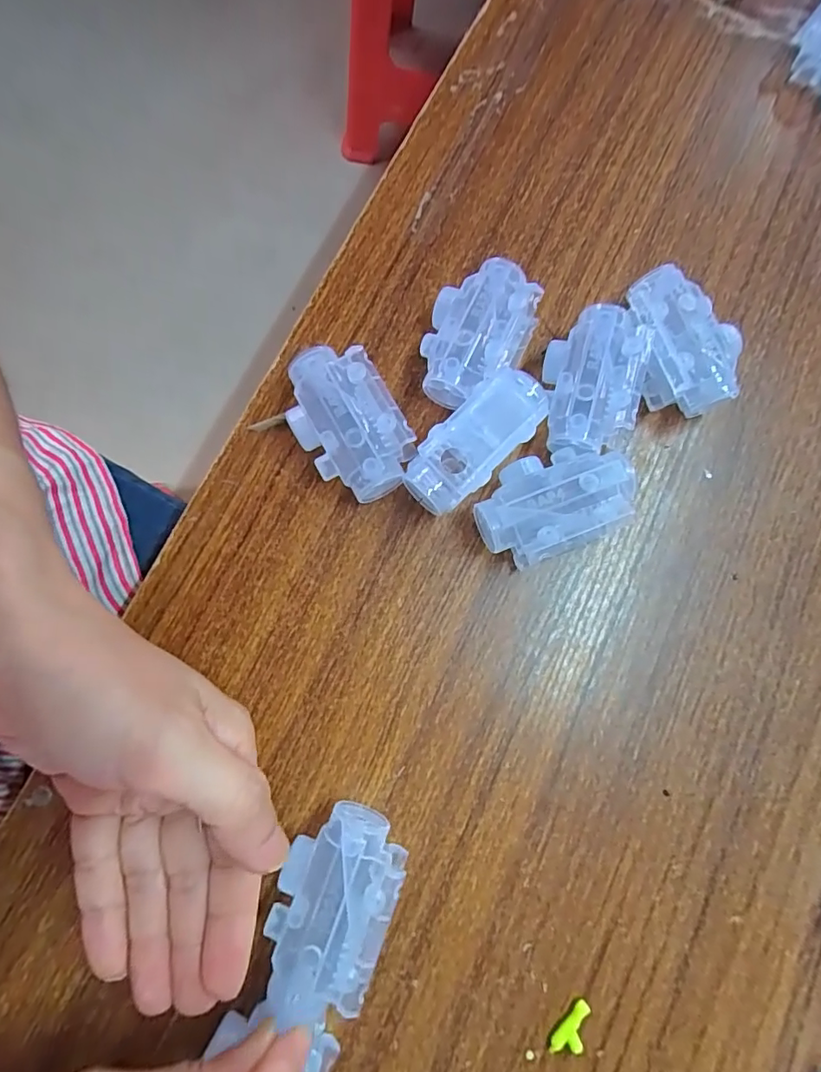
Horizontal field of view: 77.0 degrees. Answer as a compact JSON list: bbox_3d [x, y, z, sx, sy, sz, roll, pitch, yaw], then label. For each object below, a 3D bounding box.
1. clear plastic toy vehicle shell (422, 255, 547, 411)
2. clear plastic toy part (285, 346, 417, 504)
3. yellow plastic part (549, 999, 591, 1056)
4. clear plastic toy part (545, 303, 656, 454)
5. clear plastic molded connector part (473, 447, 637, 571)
[{"bbox_3d":[0.029,-0.093,0.242,0.044,0.029,0.063,29,80,4],"label":"clear plastic toy vehicle shell"},{"bbox_3d":[-0.029,-0.049,0.235,0.042,0.030,0.068,-29,82,-6],"label":"clear plastic toy part"},{"bbox_3d":[0.067,0.204,0.213,0.010,0.005,0.022,44,82,6],"label":"yellow plastic part"},{"bbox_3d":[0.083,-0.071,0.241,0.041,0.031,0.067,9,80,0],"label":"clear plastic toy part"},{"bbox_3d":[0.064,-0.014,0.235,0.070,0.030,0.044,-19,81,-5],"label":"clear plastic molded connector part"}]

